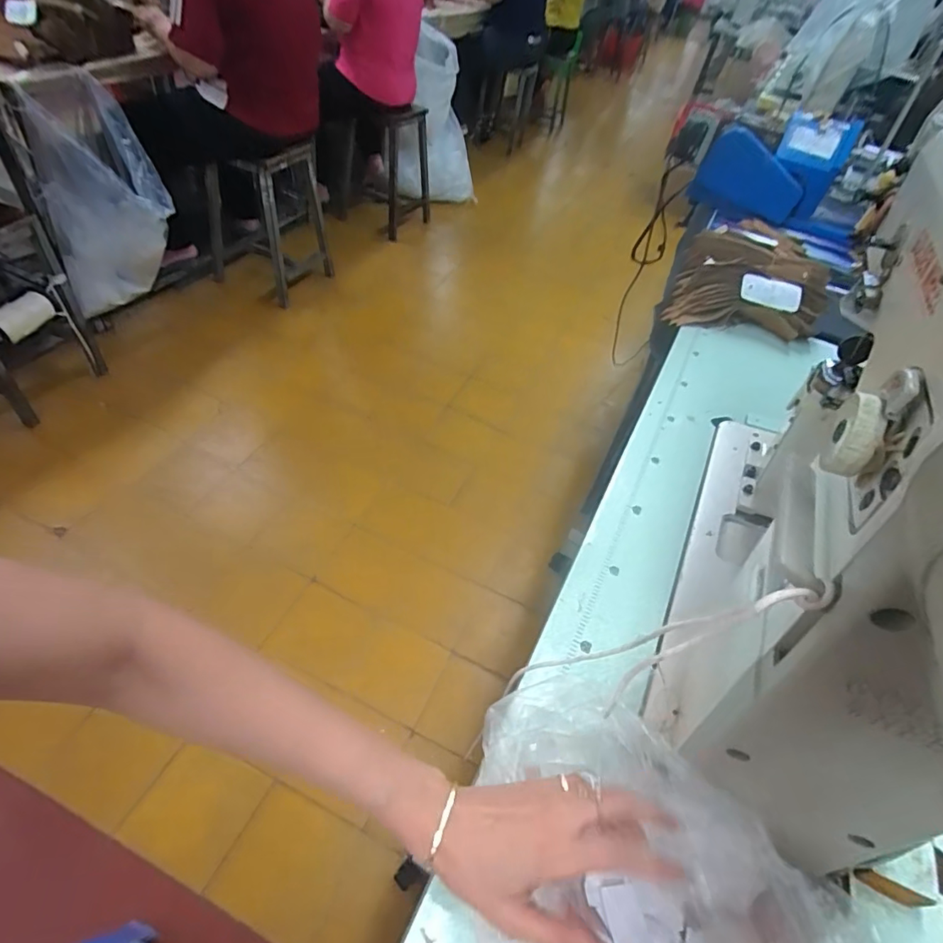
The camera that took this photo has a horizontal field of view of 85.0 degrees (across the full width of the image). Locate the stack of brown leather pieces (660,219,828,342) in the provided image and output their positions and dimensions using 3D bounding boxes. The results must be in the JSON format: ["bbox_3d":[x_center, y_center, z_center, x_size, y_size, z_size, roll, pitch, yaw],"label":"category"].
[{"bbox_3d":[0.534,-0.387,0.980,0.242,0.077,0.357,23,48,9],"label":"stack of brown leather pieces"}]

